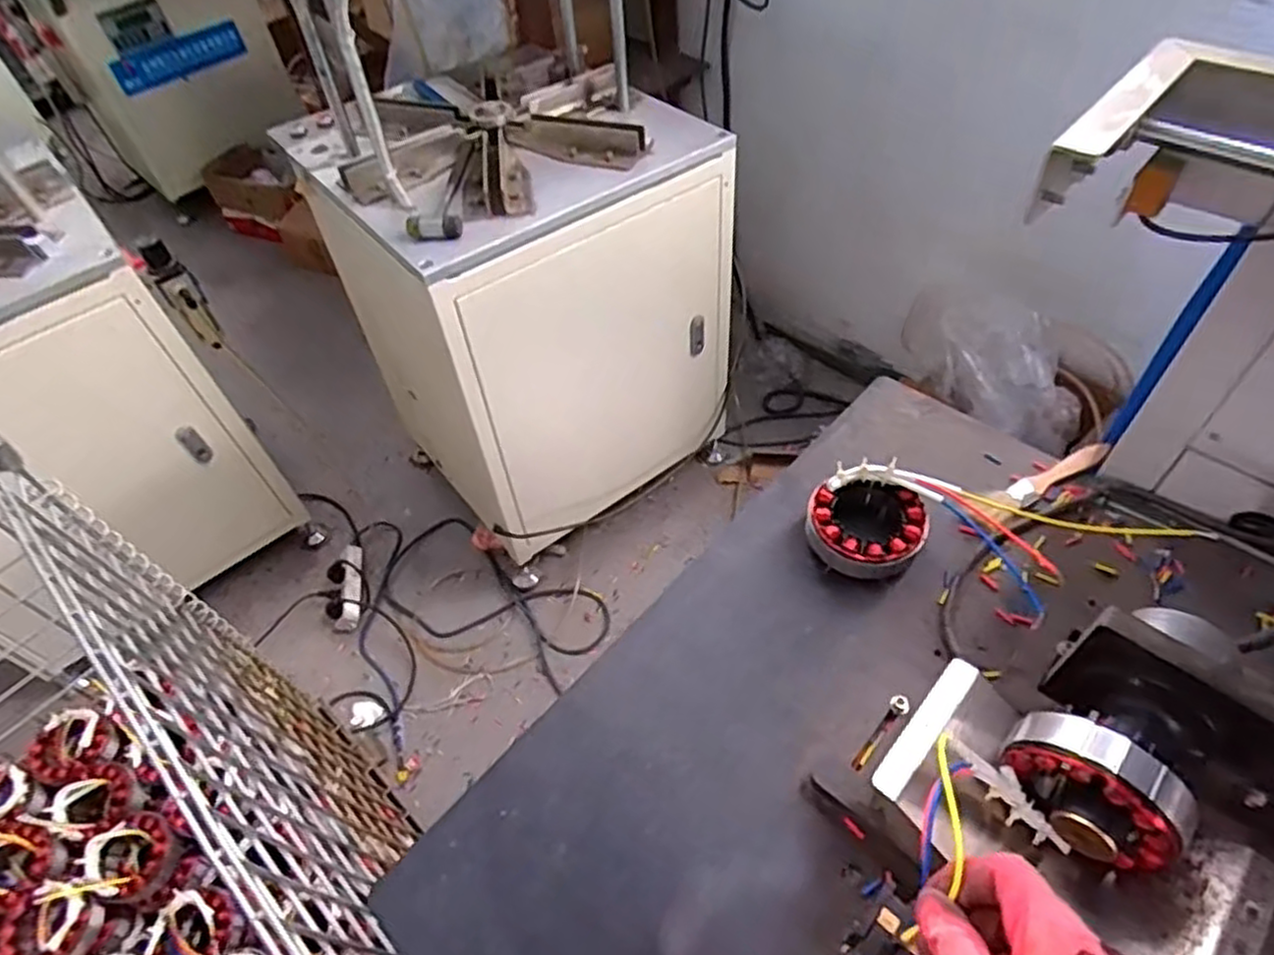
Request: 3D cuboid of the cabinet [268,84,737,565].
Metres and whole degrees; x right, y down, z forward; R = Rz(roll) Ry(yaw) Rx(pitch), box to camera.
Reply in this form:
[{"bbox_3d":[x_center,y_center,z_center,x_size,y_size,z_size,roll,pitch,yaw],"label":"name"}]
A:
[{"bbox_3d":[-0.187,-0.318,1.380,0.533,0.689,0.481,-34,55,-21],"label":"cabinet"}]

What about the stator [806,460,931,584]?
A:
[{"bbox_3d":[0.181,0.036,0.570,0.092,0.052,0.080,-19,51,-10],"label":"stator"}]

